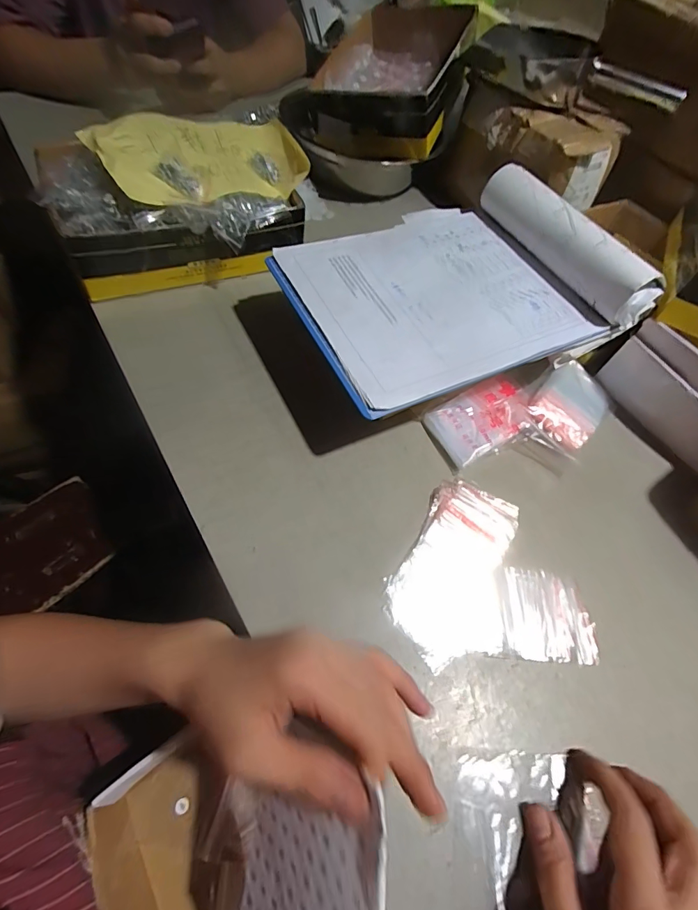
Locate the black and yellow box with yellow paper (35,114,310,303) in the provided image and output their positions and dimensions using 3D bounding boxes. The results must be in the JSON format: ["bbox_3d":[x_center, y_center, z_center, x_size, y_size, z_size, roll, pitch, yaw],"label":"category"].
[{"bbox_3d":[-0.188,-0.286,0.480,0.274,0.118,0.210,-9,60,-13],"label":"black and yellow box with yellow paper"}]

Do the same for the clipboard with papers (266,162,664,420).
[{"bbox_3d":[0.098,-0.176,0.403,0.309,0.051,0.235,-23,63,-16],"label":"clipboard with papers"}]

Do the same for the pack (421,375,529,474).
[{"bbox_3d":[0.135,-0.035,0.426,0.113,0.021,0.068,-24,64,-22],"label":"pack"}]

